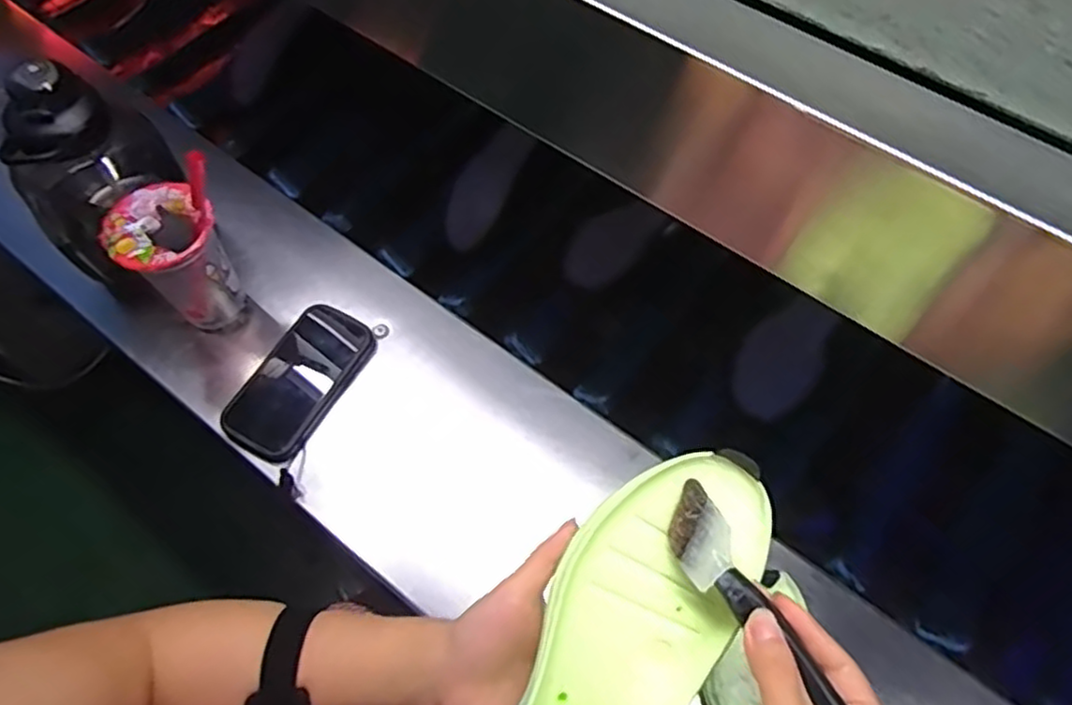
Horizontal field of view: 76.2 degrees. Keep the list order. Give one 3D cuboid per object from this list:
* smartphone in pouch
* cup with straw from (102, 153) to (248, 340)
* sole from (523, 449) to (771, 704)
[{"bbox_3d":[-0.229,0.028,0.669,0.080,0.030,0.157,25,68,14],"label":"smartphone in pouch"},{"bbox_3d":[-0.320,-0.092,0.625,0.089,0.194,0.089,-1,64,2],"label":"cup with straw"},{"bbox_3d":[0.042,0.172,0.362,0.091,0.032,0.257,24,77,13],"label":"sole"}]

